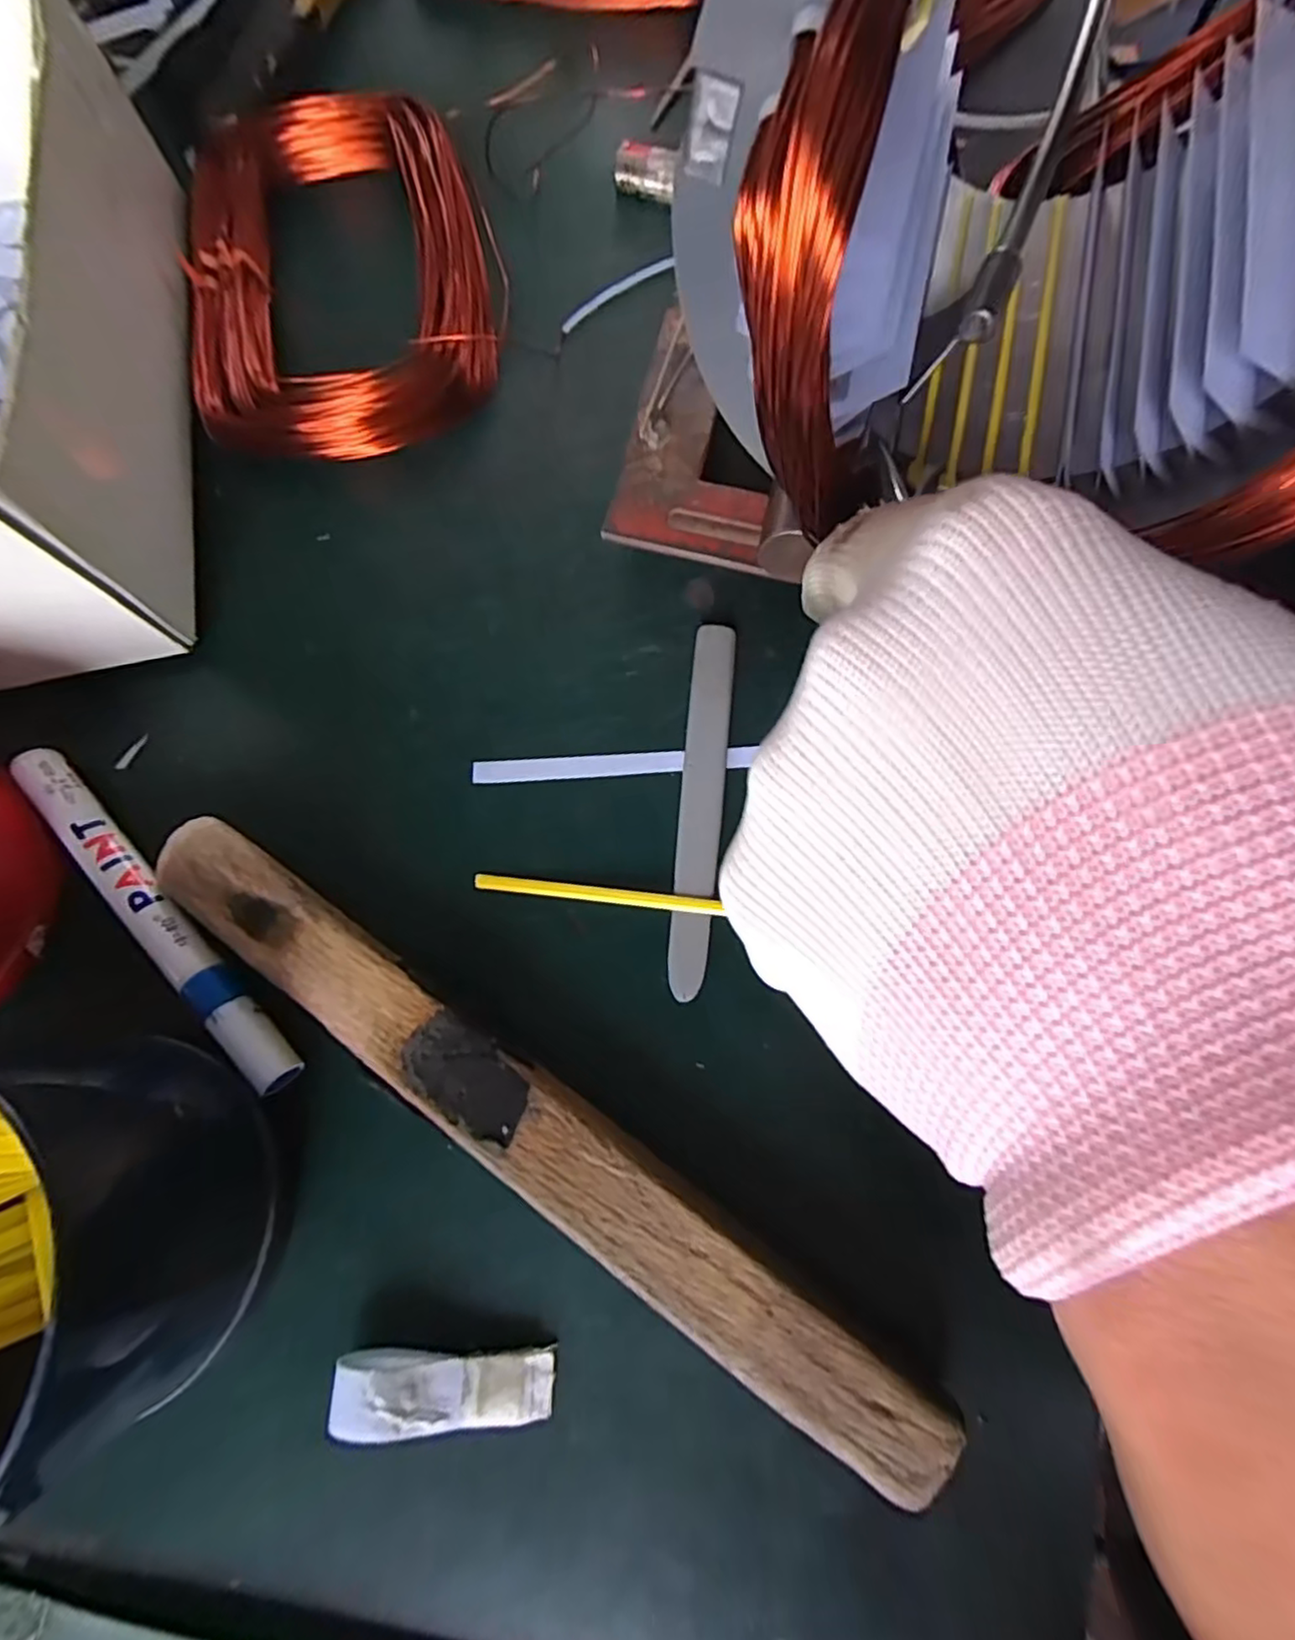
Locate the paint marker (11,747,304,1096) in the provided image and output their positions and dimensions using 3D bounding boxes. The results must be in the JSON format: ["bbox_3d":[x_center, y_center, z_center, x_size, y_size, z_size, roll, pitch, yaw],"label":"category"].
[{"bbox_3d":[-0.159,0.030,0.214,0.014,0.016,0.142,-43,80,-9],"label":"paint marker"}]

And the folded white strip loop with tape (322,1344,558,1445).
[{"bbox_3d":[-0.057,0.158,0.183,0.059,0.012,0.018,1,76,0],"label":"folded white strip loop with tape"}]

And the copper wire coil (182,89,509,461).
[{"bbox_3d":[-0.128,-0.232,0.273,0.125,0.024,0.175,-13,77,-3],"label":"copper wire coil"}]

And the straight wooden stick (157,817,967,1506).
[{"bbox_3d":[-0.039,0.087,0.194,0.270,0.028,0.027,35,79,8],"label":"straight wooden stick"}]

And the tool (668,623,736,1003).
[{"bbox_3d":[0.019,-0.007,0.227,0.015,0.006,0.129,6,77,1],"label":"tool"}]

